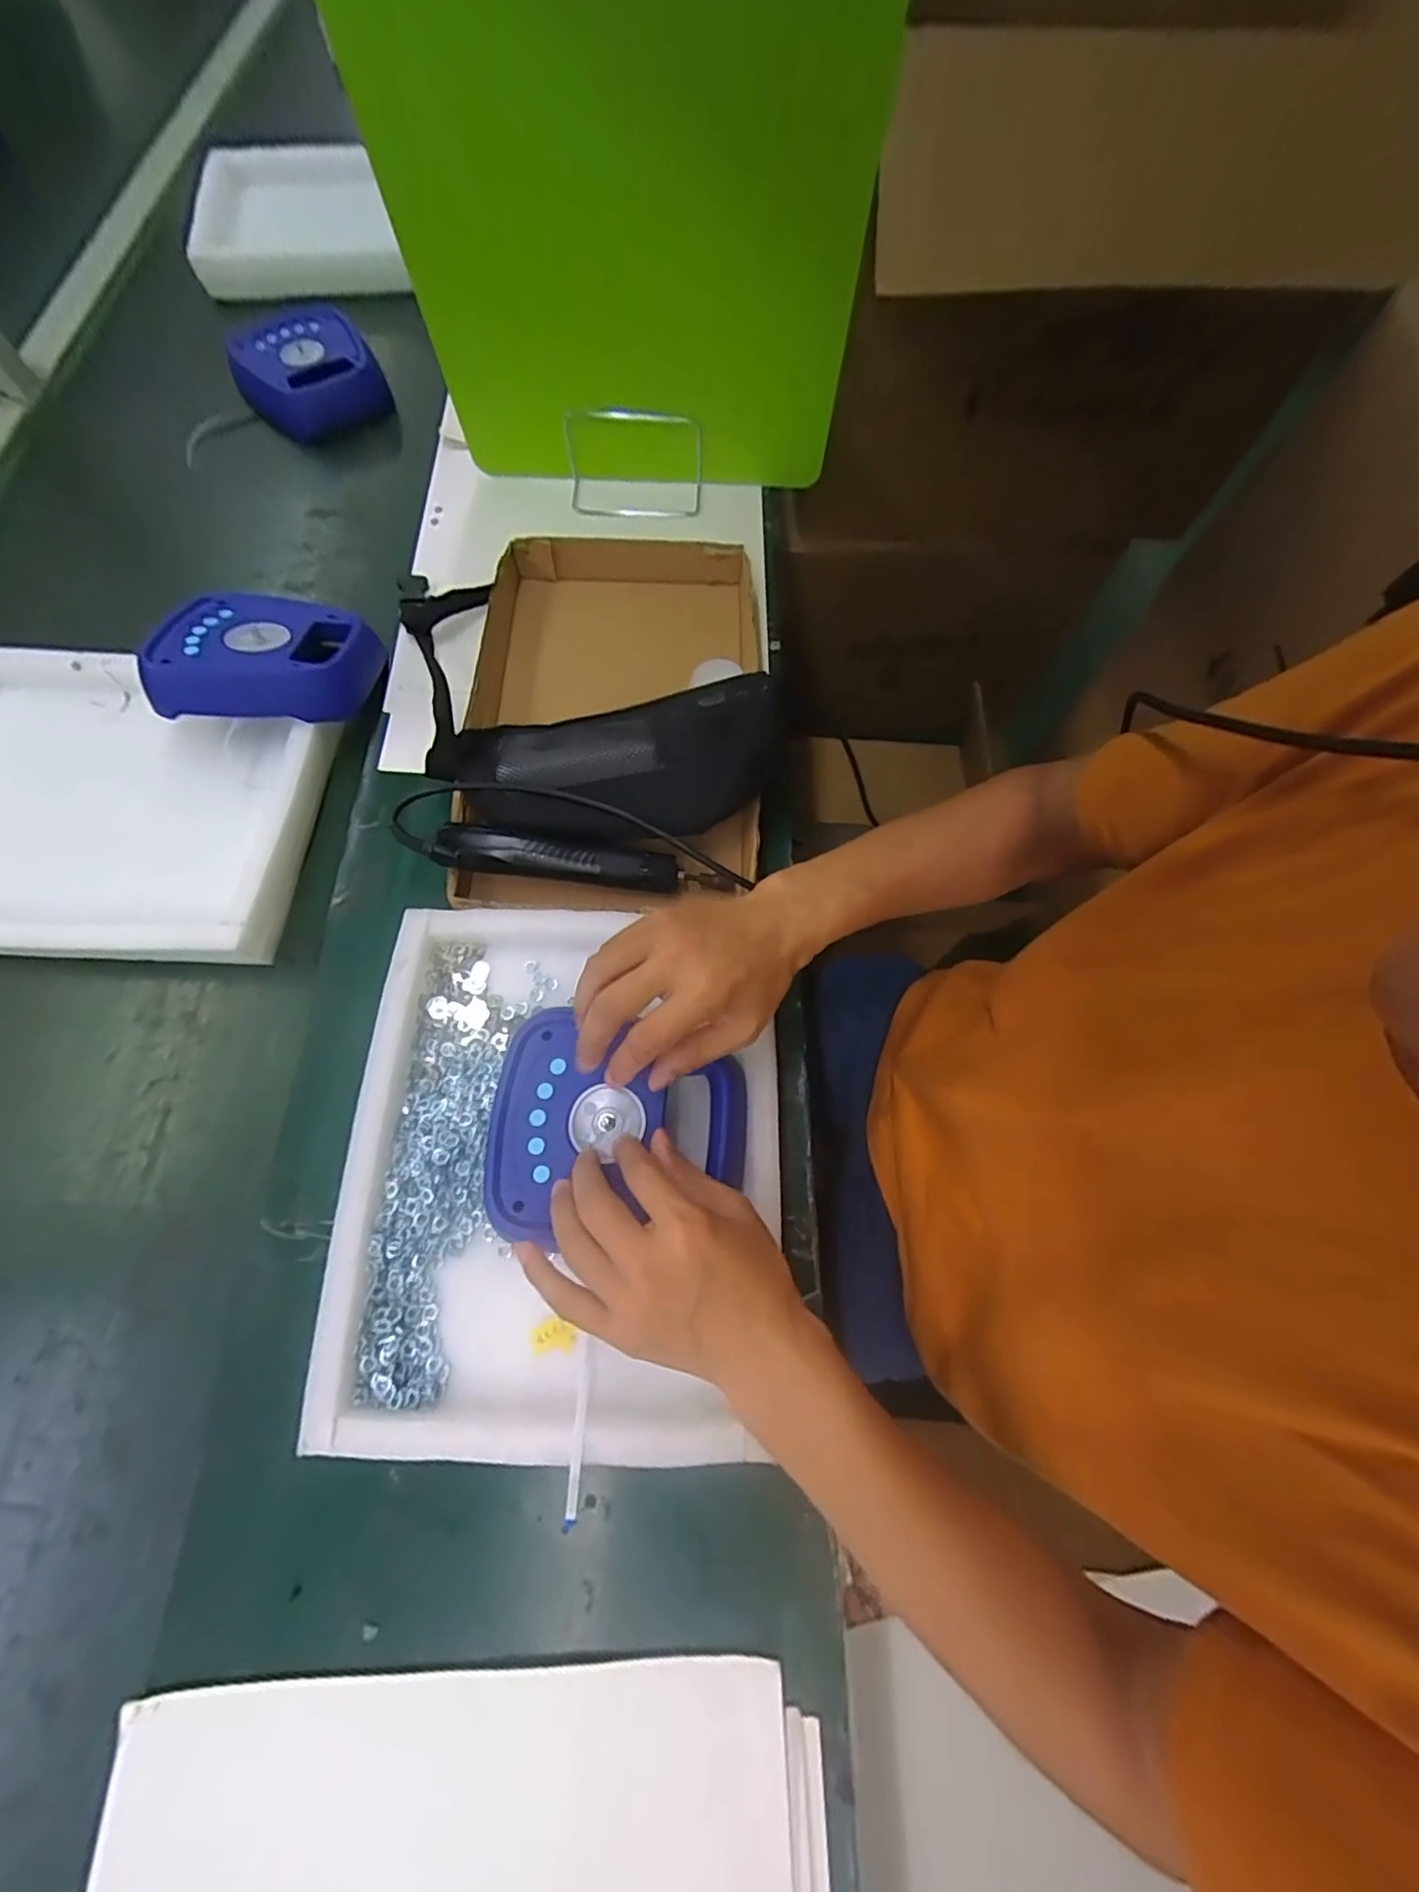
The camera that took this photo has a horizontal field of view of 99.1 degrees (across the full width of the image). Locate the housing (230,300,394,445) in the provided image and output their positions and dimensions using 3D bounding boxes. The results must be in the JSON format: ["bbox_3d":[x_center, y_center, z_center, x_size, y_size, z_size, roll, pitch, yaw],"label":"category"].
[{"bbox_3d":[-0.500,-0.721,0.767,0.173,0.065,0.147,-29,74,-13],"label":"housing"}]

